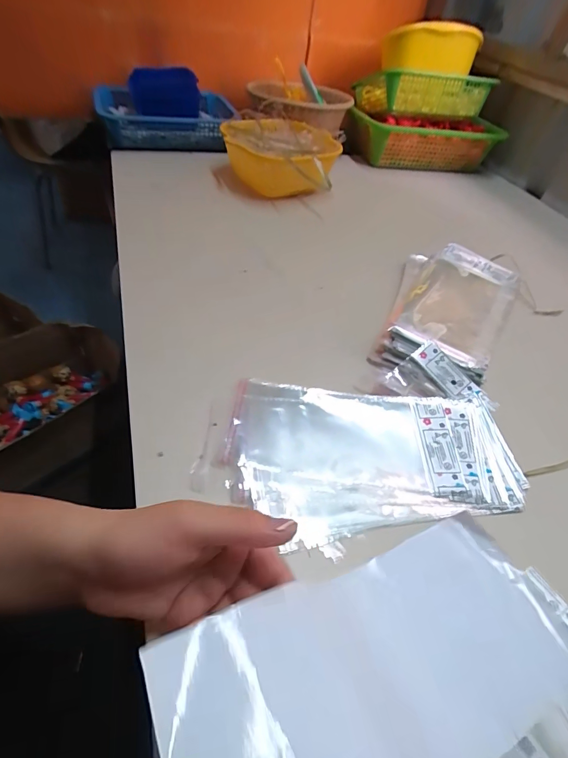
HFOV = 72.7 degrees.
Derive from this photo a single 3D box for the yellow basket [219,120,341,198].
[{"bbox_3d":[-0.010,-0.428,0.760,0.212,0.091,0.234,-3,48,-12],"label":"yellow basket"}]

